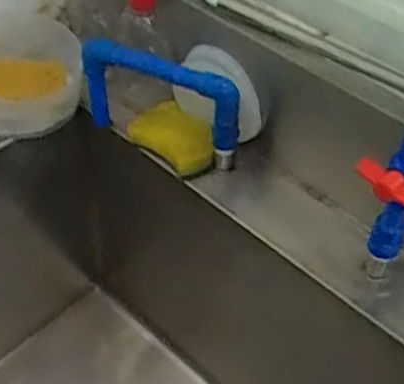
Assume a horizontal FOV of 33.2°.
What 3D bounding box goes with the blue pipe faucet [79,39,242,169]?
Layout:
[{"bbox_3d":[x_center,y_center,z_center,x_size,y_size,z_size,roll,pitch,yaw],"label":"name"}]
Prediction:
[{"bbox_3d":[-0.045,-0.093,0.716,0.177,0.124,0.034,22,51,17],"label":"blue pipe faucet"}]

